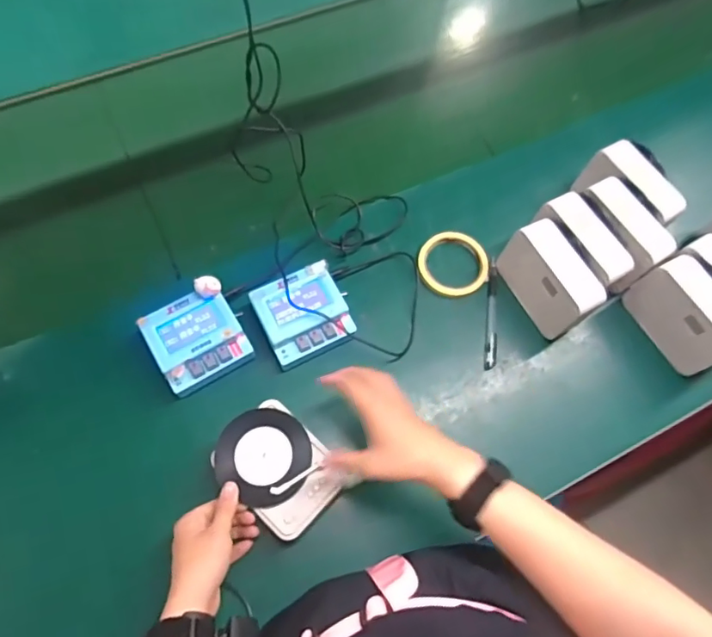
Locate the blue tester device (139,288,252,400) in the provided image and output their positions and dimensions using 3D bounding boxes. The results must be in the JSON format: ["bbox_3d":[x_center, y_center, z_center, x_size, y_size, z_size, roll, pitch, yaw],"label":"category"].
[{"bbox_3d":[-0.188,0.024,0.618,0.101,0.036,0.097,-28,70,-14],"label":"blue tester device"}]

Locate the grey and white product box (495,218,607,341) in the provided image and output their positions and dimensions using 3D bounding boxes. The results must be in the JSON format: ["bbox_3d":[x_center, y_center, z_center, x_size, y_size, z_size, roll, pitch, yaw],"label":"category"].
[{"bbox_3d":[0.243,-0.049,0.656,0.048,0.102,0.130,-26,70,-13],"label":"grey and white product box"}]

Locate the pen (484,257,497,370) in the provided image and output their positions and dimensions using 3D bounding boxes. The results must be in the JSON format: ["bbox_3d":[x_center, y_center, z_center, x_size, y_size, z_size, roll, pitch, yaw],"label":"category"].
[{"bbox_3d":[0.179,-0.011,0.685,0.015,0.007,0.160,7,66,1],"label":"pen"}]

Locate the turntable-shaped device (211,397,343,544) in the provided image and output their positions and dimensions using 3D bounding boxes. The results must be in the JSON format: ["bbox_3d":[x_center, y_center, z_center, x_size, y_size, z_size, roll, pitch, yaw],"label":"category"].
[{"bbox_3d":[-0.084,0.156,0.554,0.131,0.017,0.097,42,71,15],"label":"turntable-shaped device"}]

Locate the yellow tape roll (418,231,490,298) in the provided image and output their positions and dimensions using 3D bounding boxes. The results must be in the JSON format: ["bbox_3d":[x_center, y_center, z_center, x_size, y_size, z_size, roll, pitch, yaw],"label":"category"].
[{"bbox_3d":[0.132,-0.074,0.700,0.095,0.017,0.091,1,66,-2],"label":"yellow tape roll"}]

